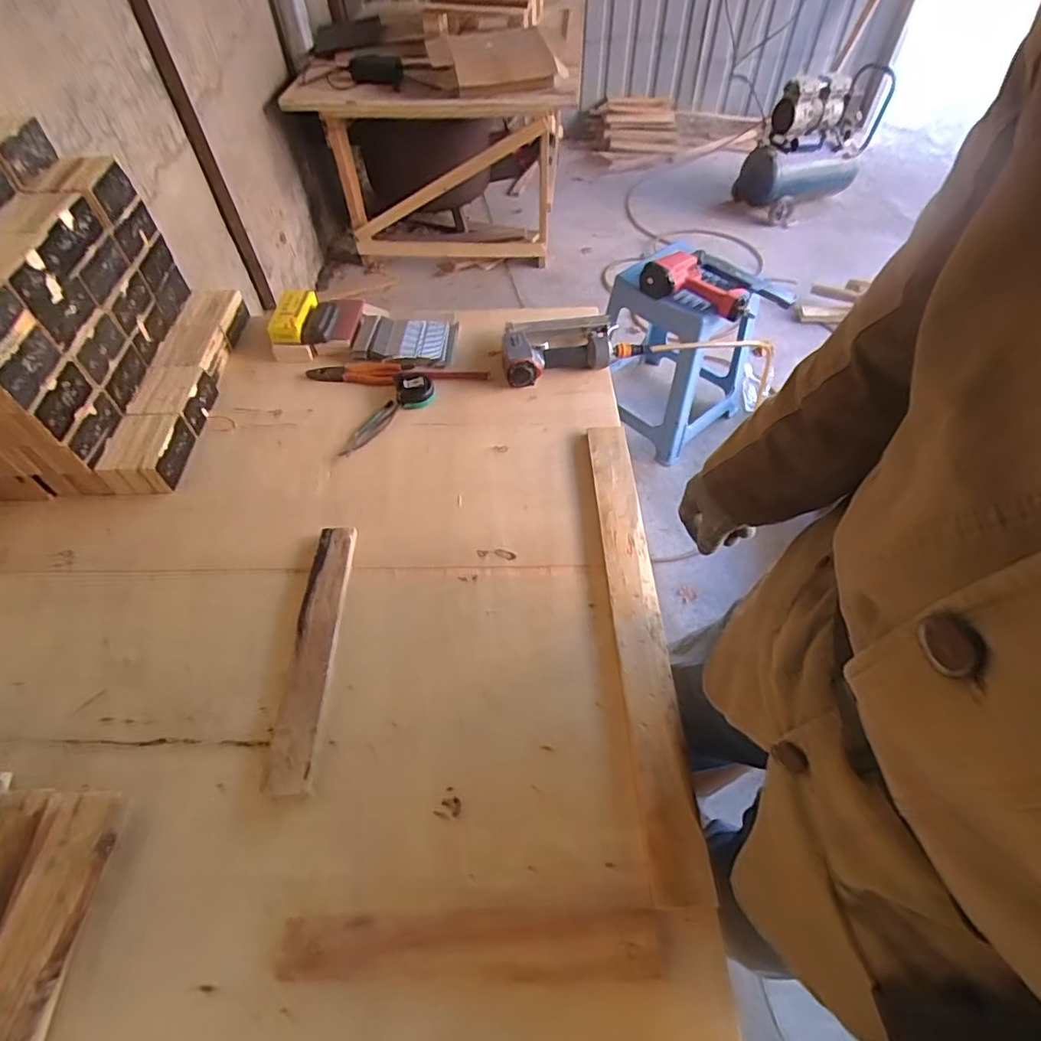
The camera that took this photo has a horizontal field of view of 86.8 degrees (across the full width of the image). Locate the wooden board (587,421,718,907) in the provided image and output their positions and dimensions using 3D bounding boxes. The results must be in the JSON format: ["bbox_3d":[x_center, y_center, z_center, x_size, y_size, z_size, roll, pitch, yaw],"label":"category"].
[{"bbox_3d":[0.149,0.109,0.714,0.058,0.023,0.636,-3,54,1],"label":"wooden board"}]

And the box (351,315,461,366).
[{"bbox_3d":[-0.219,-0.346,1.049,0.188,0.027,0.119,2,54,4],"label":"box"}]

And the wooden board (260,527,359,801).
[{"bbox_3d":[-0.260,0.154,0.694,0.053,0.022,0.344,-2,54,1],"label":"wooden board"}]

